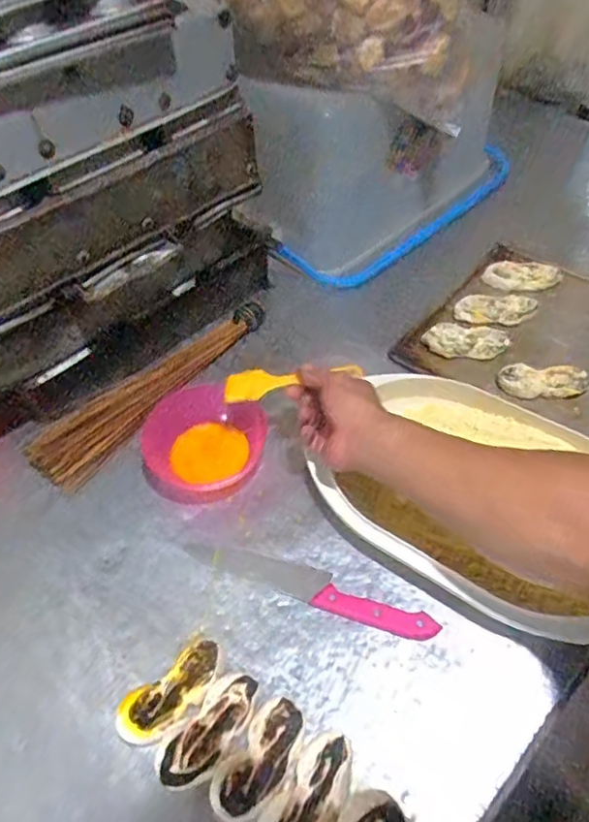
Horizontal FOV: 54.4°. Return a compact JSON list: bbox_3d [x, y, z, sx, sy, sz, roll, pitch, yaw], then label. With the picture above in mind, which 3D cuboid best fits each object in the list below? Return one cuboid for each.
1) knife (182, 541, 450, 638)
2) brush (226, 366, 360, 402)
[{"bbox_3d":[0.012,0.174,0.579,0.259,0.013,0.035,17,50,16],"label":"knife"},{"bbox_3d":[-0.003,-0.038,0.627,0.150,0.016,0.040,-9,48,3],"label":"brush"}]

